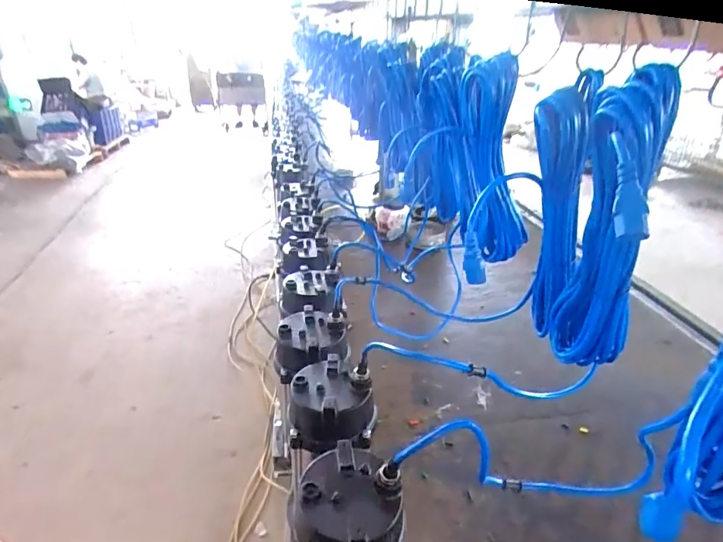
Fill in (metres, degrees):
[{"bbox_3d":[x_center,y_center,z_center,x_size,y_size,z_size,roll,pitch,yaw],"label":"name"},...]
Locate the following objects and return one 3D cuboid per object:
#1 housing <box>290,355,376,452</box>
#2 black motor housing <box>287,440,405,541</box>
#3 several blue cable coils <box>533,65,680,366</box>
[{"bbox_3d":[-0.041,0.177,0.645,0.112,0.069,0.127,-2,28,-5],"label":"housing"},{"bbox_3d":[-0.014,0.255,0.493,0.117,0.071,0.133,0,28,-1],"label":"black motor housing"},{"bbox_3d":[0.273,-0.057,0.581,0.095,0.350,0.159,-1,28,-4],"label":"several blue cable coils"}]

